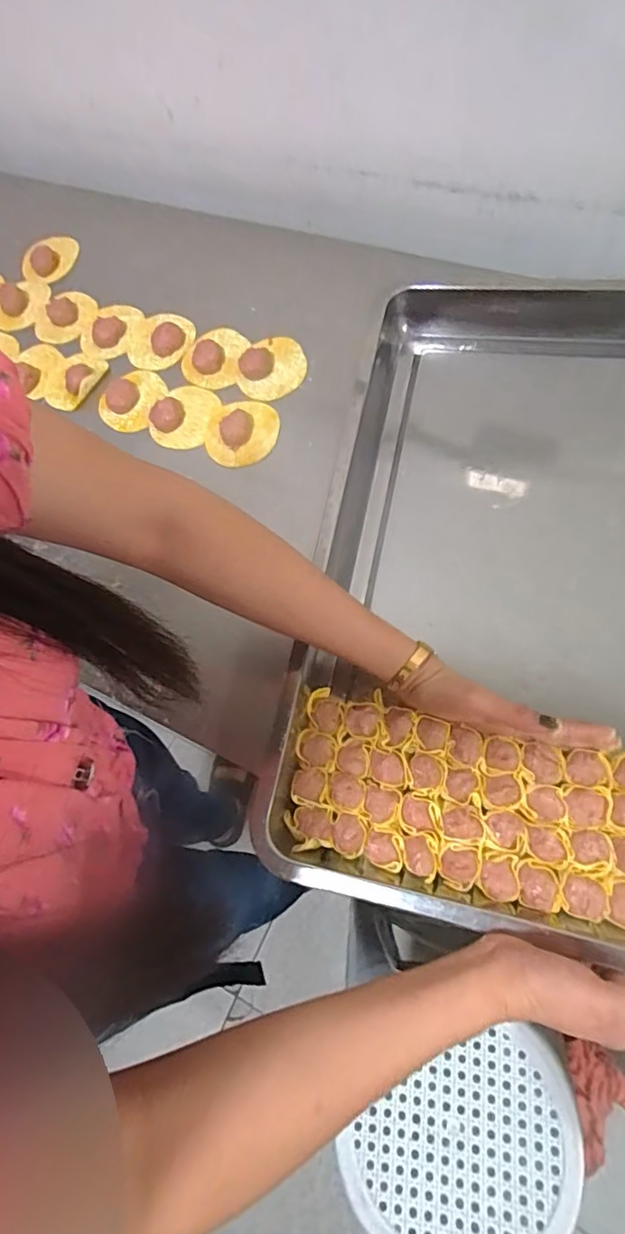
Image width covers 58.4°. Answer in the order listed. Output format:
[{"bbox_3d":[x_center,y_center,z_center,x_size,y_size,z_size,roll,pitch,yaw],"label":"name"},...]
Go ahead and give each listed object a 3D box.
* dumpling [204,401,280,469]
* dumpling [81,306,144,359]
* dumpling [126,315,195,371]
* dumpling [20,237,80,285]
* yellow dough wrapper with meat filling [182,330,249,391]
[{"bbox_3d":[-0.079,-0.202,0.609,0.080,0.023,0.081,6,69,5],"label":"dumpling"},{"bbox_3d":[-0.253,-0.358,0.693,0.066,0.020,0.079,15,70,8],"label":"dumpling"},{"bbox_3d":[-0.184,-0.333,0.676,0.078,0.019,0.075,-1,69,2],"label":"dumpling"},{"bbox_3d":[-0.356,-0.484,0.757,0.046,0.020,0.081,37,75,15],"label":"dumpling"},{"bbox_3d":[-0.116,-0.304,0.654,0.069,0.019,0.076,11,70,6],"label":"yellow dough wrapper with meat filling"}]

